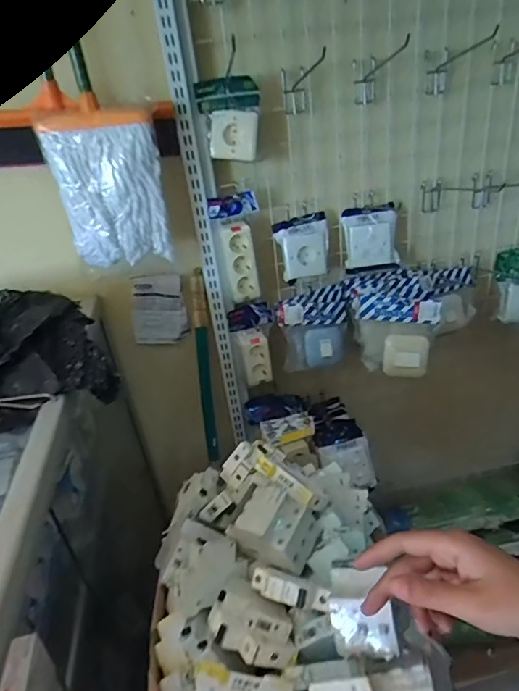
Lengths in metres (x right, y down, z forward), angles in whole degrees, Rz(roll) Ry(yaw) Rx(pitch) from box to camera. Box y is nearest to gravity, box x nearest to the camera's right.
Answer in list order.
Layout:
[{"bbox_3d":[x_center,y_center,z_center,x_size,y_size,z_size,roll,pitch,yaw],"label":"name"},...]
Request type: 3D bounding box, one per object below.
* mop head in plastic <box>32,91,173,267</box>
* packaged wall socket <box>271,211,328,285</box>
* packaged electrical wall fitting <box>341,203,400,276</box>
[{"bbox_3d":[-0.251,-0.268,0.797,0.172,0.247,0.037,-5,30,4],"label":"mop head in plastic"},{"bbox_3d":[0.094,-0.211,0.994,0.111,0.121,0.046,-20,32,-20],"label":"packaged wall socket"},{"bbox_3d":[0.244,-0.232,1.022,0.115,0.137,0.050,-6,30,3],"label":"packaged electrical wall fitting"}]

